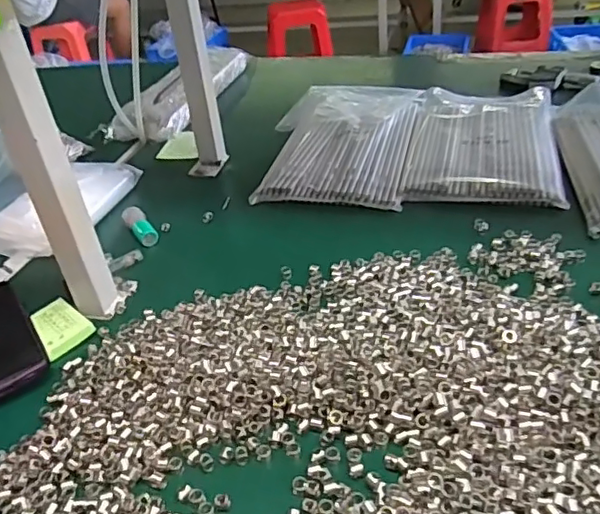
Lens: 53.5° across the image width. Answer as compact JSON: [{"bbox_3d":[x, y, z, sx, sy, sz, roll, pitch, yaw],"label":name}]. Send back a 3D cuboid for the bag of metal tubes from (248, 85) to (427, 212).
[{"bbox_3d":[0.060,-0.167,0.835,0.196,0.032,0.324,4,38,16],"label":"bag of metal tubes"}]

